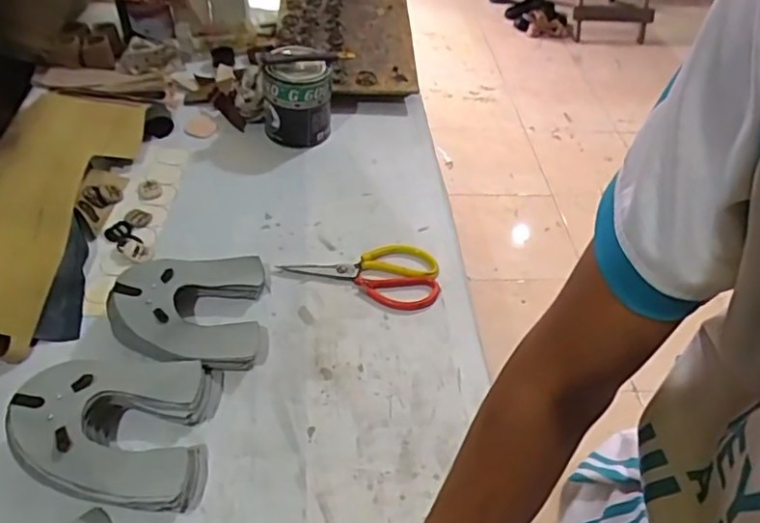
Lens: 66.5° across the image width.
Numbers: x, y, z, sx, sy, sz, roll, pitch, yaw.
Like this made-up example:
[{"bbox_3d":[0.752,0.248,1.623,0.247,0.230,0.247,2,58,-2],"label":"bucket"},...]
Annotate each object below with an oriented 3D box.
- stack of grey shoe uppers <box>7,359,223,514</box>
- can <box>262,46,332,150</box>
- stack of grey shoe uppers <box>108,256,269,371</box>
[{"bbox_3d":[-0.258,0.158,0.574,0.173,0.073,0.156,1,47,-6],"label":"stack of grey shoe uppers"},{"bbox_3d":[-0.134,-0.267,0.942,0.107,0.127,0.099,-3,47,-9],"label":"can"},{"bbox_3d":[-0.226,0.054,0.686,0.173,0.055,0.159,-4,48,-10],"label":"stack of grey shoe uppers"}]

